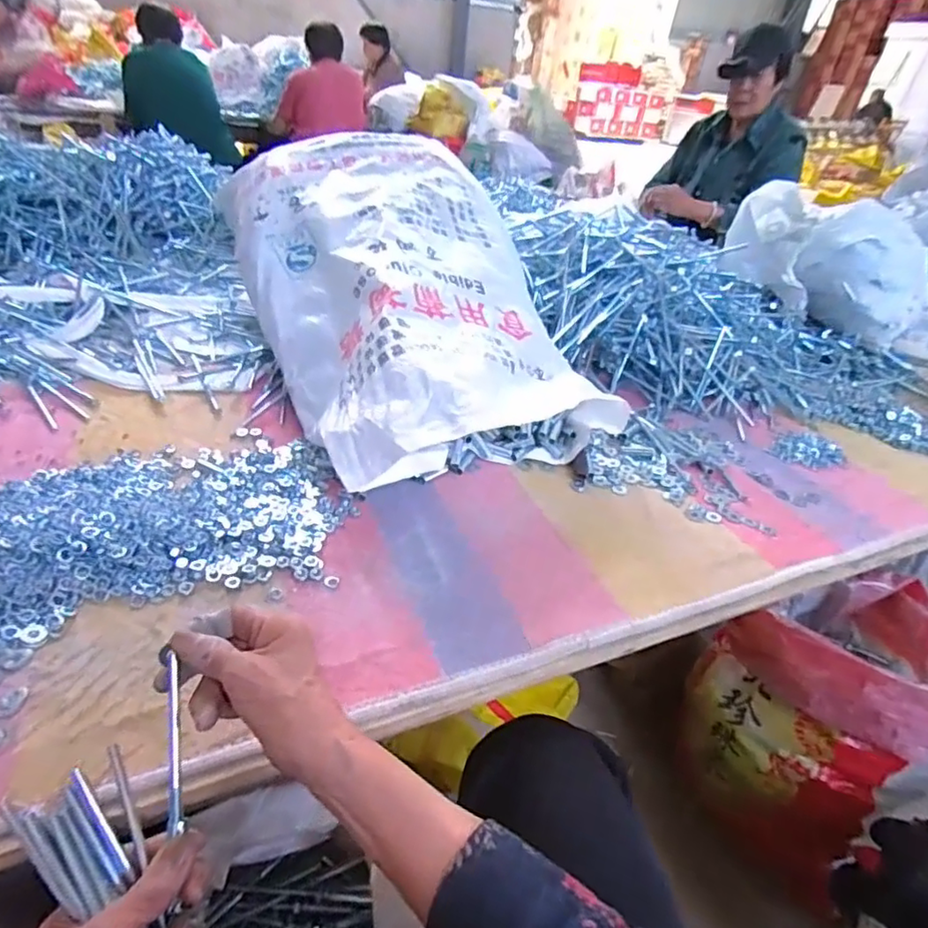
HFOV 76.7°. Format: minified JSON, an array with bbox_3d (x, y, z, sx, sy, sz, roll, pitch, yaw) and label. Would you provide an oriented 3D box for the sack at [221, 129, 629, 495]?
[{"bbox_3d":[-0.076,-0.254,0.854,0.403,0.250,0.666,-12,39,-25],"label":"sack"}]

